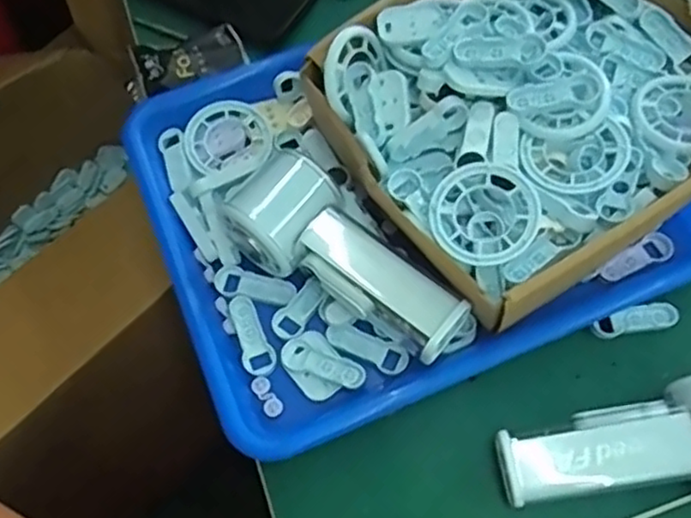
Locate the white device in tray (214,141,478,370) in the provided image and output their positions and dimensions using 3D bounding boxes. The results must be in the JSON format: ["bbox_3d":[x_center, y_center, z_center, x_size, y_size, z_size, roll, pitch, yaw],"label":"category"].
[{"bbox_3d":[0.002,0.002,0.405,0.149,0.042,0.064,37,71,15],"label":"white device in tray"}]

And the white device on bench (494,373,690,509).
[{"bbox_3d":[0.160,0.102,0.366,0.150,0.046,0.062,-14,66,8],"label":"white device on bench"}]

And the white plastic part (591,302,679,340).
[{"bbox_3d":[0.175,0.037,0.415,0.050,0.007,0.015,-9,66,-4],"label":"white plastic part"}]

